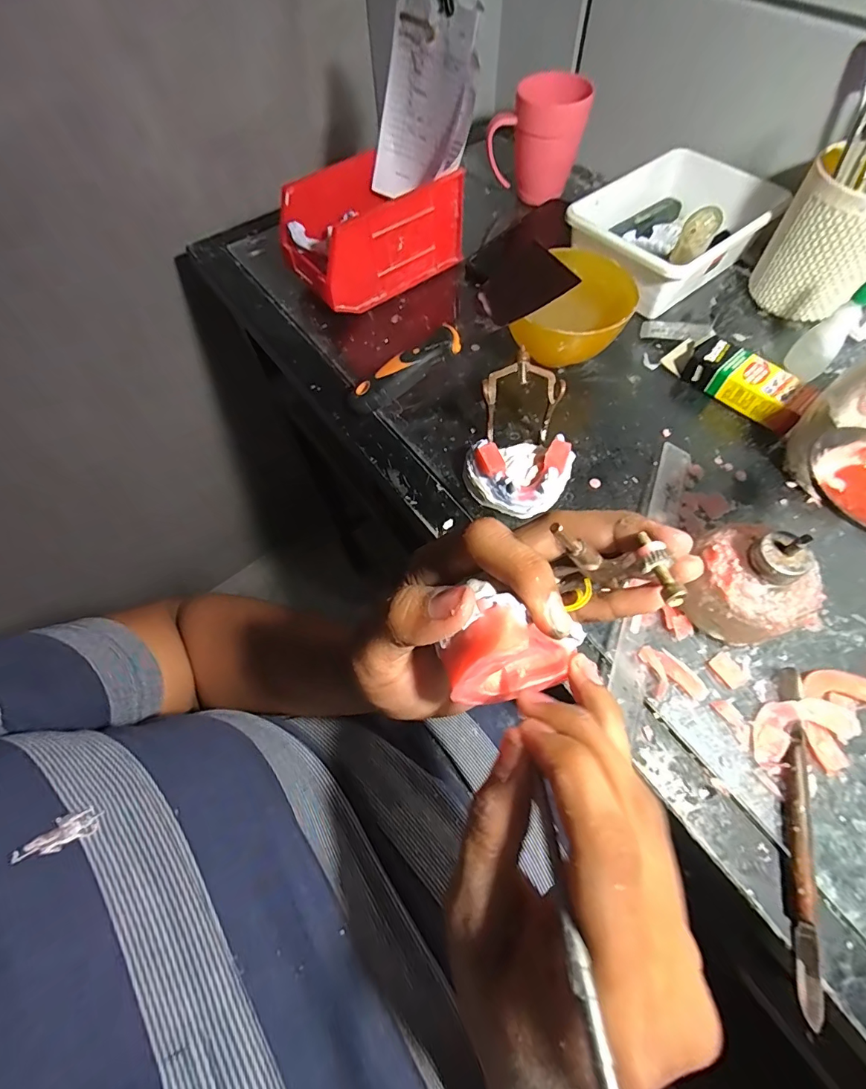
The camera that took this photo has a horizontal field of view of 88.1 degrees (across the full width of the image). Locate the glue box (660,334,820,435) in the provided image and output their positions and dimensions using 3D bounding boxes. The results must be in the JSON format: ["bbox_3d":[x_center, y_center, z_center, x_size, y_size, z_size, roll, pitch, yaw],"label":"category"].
[{"bbox_3d":[0.268,-0.146,0.395,0.038,0.029,0.119,-38,68,-16],"label":"glue box"}]

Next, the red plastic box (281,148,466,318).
[{"bbox_3d":[-0.061,-0.321,0.462,0.165,0.090,0.089,-34,67,-14],"label":"red plastic box"}]

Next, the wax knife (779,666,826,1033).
[{"bbox_3d":[0.207,0.156,0.253,0.012,0.011,0.173,13,64,9],"label":"wax knife"}]

